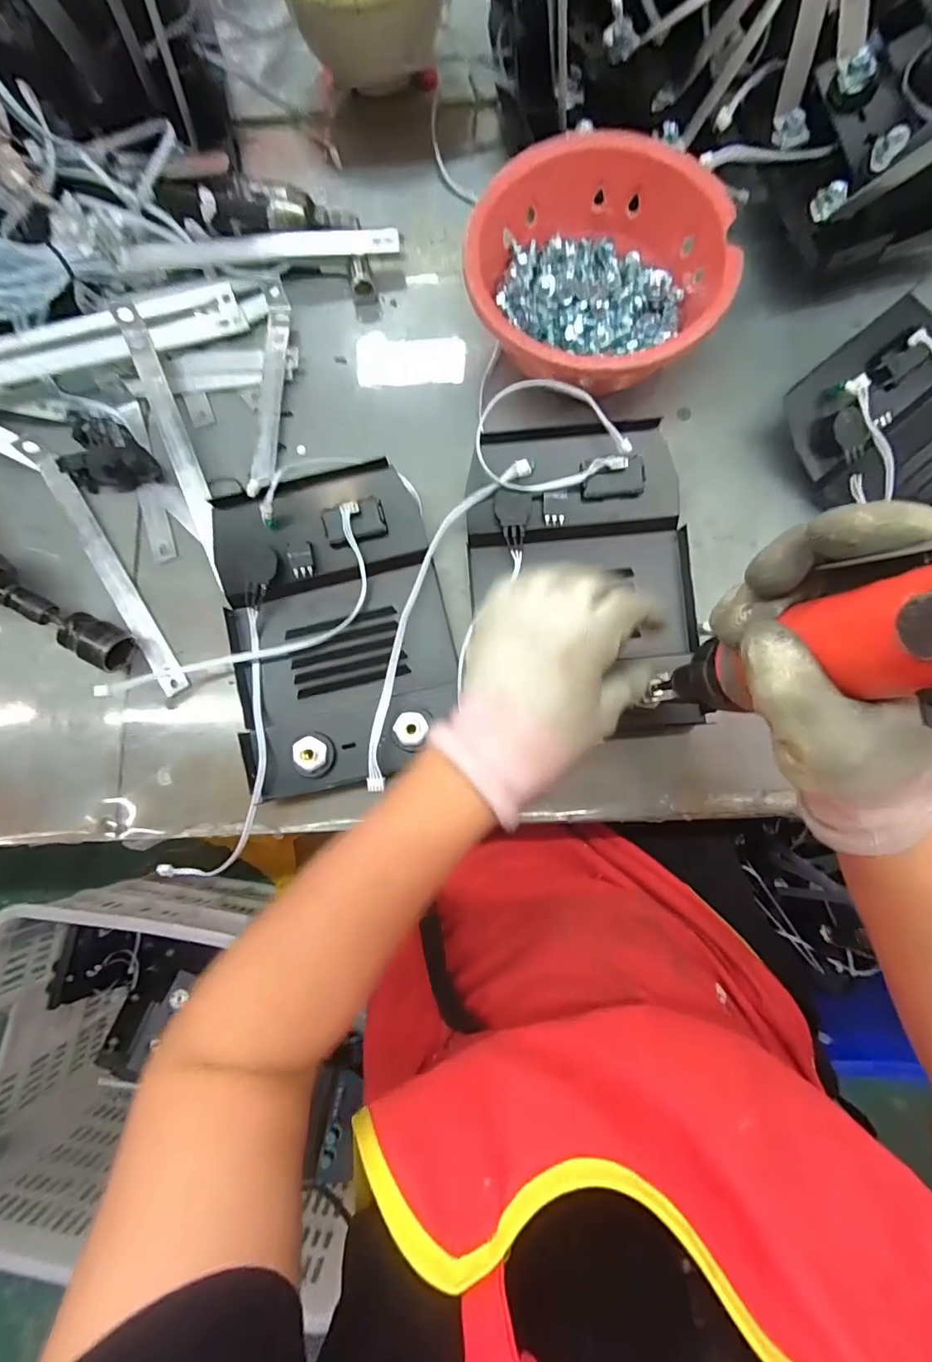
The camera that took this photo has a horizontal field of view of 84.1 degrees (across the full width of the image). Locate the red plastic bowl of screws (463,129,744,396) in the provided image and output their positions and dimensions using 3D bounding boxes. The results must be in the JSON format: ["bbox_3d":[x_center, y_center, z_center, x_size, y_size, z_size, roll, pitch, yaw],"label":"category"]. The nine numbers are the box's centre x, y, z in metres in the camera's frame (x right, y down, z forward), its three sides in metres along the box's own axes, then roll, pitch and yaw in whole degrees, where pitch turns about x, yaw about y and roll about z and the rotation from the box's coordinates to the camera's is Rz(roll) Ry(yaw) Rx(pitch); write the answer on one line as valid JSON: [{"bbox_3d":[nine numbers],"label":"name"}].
[{"bbox_3d":[0.090,-0.281,0.375,0.168,0.082,0.174,0,81,2],"label":"red plastic bowl of screws"}]

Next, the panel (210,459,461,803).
[{"bbox_3d":[-0.089,-0.034,0.357,0.149,0.042,0.202,-13,81,0],"label":"panel"}]

